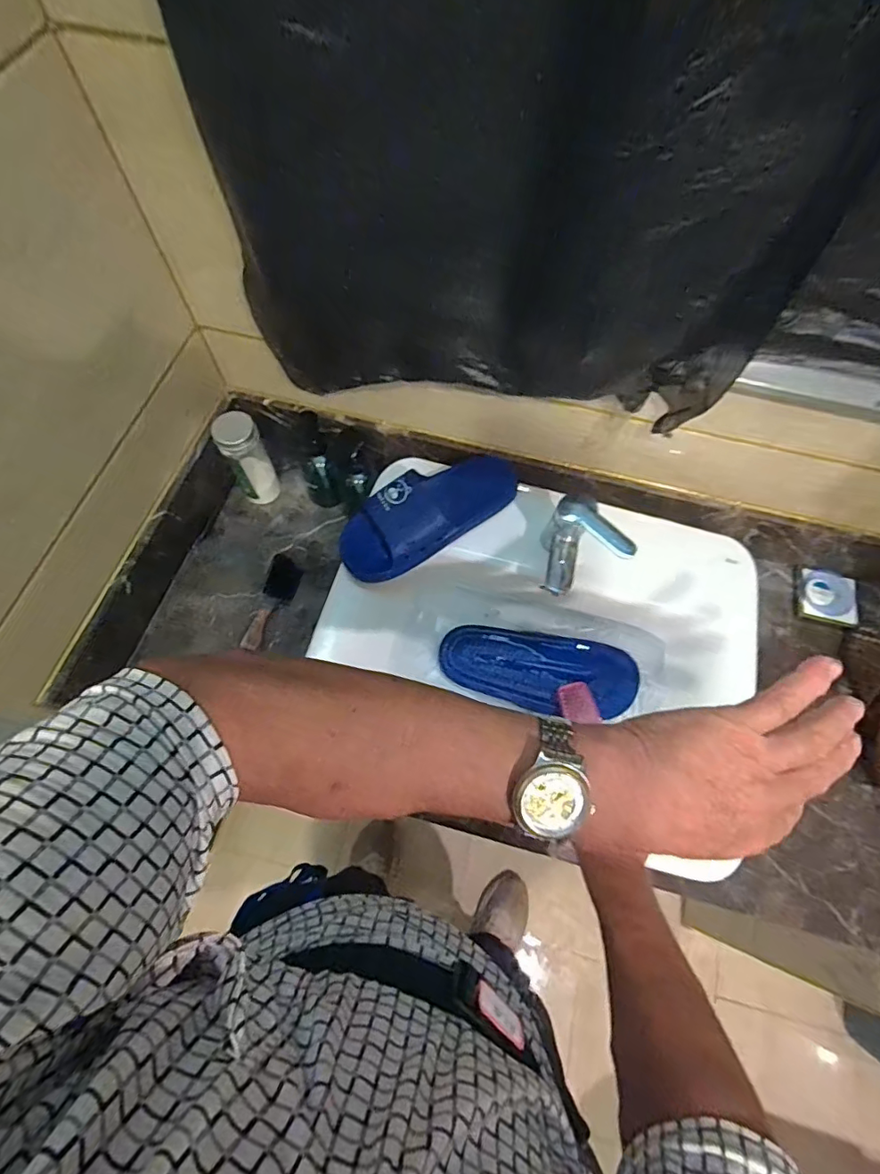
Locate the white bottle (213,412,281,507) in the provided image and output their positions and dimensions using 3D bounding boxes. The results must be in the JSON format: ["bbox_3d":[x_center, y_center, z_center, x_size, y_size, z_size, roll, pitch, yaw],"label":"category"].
[{"bbox_3d":[-0.277,-0.183,0.763,0.056,0.152,0.047,-15,68,-8],"label":"white bottle"}]

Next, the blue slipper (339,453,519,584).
[{"bbox_3d":[-0.008,-0.105,0.698,0.275,0.065,0.099,-36,72,-15],"label":"blue slipper"}]

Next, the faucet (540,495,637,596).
[{"bbox_3d":[0.172,-0.036,0.652,0.093,0.127,0.106,8,67,2],"label":"faucet"}]

